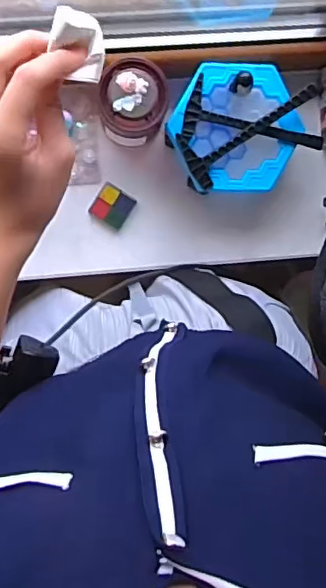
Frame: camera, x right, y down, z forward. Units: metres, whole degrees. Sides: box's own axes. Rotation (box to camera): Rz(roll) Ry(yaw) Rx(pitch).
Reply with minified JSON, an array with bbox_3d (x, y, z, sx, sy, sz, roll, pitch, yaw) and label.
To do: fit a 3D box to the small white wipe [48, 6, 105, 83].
[{"bbox_3d":[-0.044,-0.132,0.295,0.025,0.015,0.035,-10,98,-3],"label":"small white wipe"}]

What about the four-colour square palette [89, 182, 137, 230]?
[{"bbox_3d":[-0.053,-0.094,0.594,0.039,0.007,0.039,32,94,-8],"label":"four-colour square palette"}]

